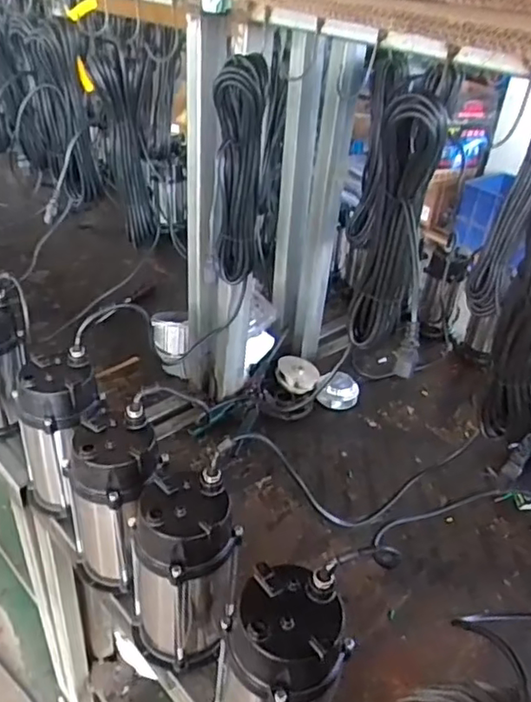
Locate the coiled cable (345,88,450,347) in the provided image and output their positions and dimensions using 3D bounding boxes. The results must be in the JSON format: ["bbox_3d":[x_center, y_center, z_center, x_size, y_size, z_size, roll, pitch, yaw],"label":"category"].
[{"bbox_3d":[0.157,-0.154,0.756,0.093,0.325,0.077,9,34,5],"label":"coiled cable"}]

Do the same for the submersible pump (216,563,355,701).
[{"bbox_3d":[0.014,0.376,0.677,0.135,0.260,0.119,12,35,10],"label":"submersible pump"}]

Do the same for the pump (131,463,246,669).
[{"bbox_3d":[-0.107,0.279,0.795,0.133,0.249,0.156,-2,35,-11],"label":"pump"}]

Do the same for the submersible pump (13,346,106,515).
[{"bbox_3d":[-0.330,0.134,0.977,0.111,0.265,0.117,4,34,-3],"label":"submersible pump"}]

